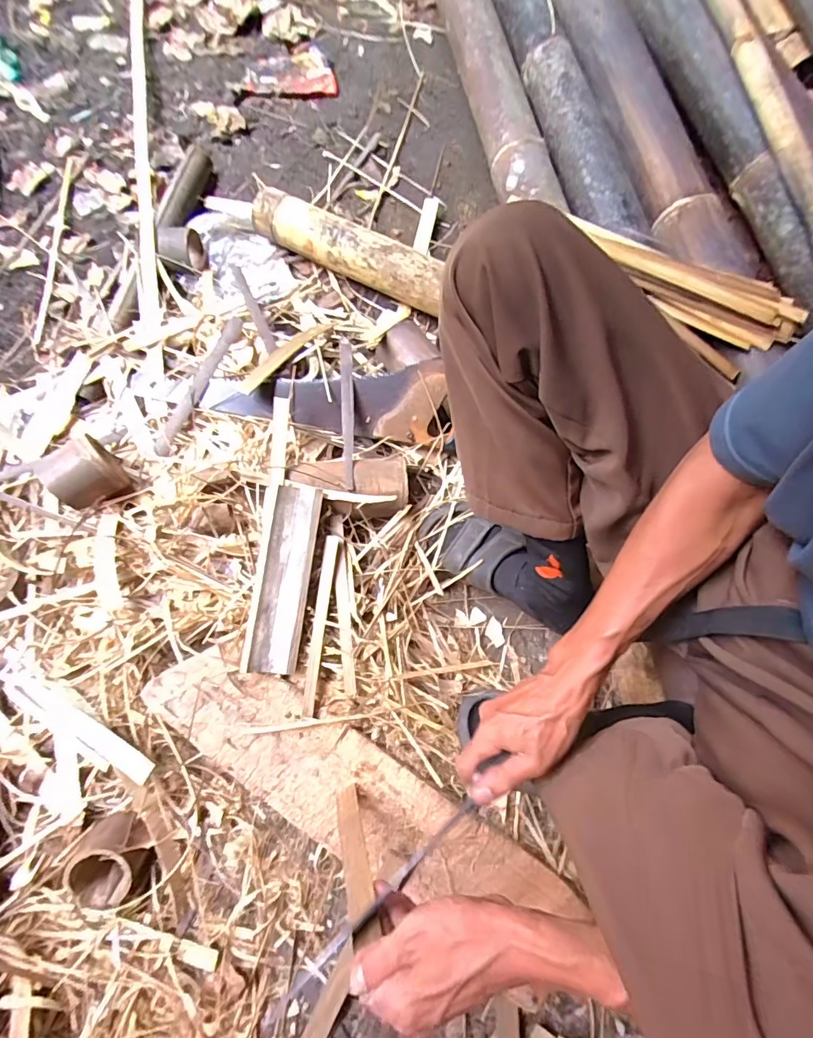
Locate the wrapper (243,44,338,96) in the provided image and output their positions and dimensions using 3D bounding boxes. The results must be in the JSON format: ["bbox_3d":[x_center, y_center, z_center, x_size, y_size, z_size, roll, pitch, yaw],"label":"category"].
[{"bbox_3d":[-0.231,-0.916,0.933,0.175,0.010,0.145,2,75,2],"label":"wrapper"}]

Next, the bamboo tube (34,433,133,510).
[{"bbox_3d":[-0.435,-0.061,0.626,0.081,0.076,0.091,-43,78,-9],"label":"bamboo tube"}]

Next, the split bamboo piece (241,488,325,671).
[{"bbox_3d":[-0.153,0.073,0.576,0.068,0.034,0.229,4,75,3],"label":"split bamboo piece"}]

